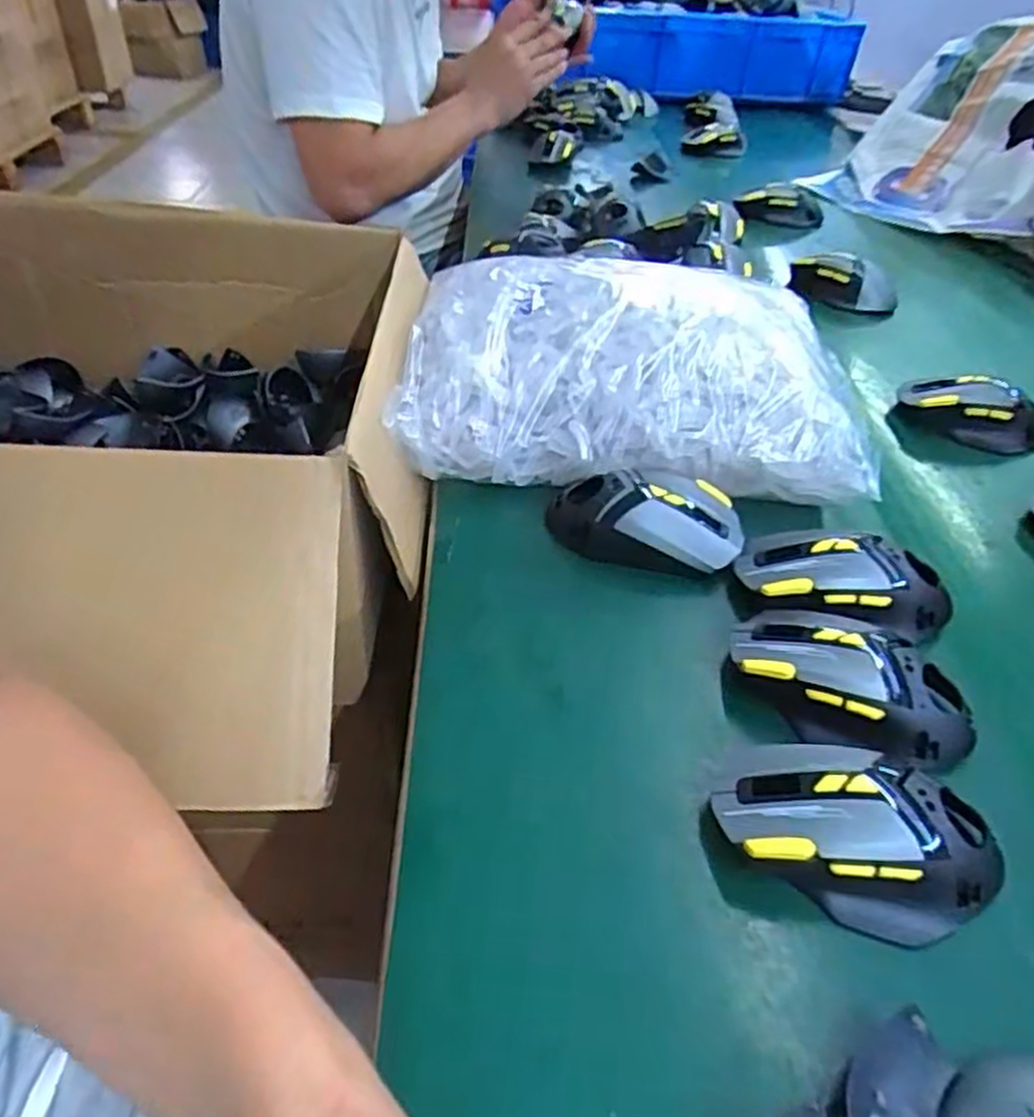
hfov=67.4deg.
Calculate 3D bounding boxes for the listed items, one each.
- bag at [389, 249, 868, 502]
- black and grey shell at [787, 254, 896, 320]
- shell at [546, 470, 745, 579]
[{"bbox_3d":[0.075,-0.133,0.563,0.302,0.098,0.219,4,42,0],"label":"bag"},{"bbox_3d":[0.336,-0.285,0.801,0.108,0.040,0.060,25,46,21],"label":"black and grey shell"},{"bbox_3d":[0.080,-0.025,0.483,0.115,0.042,0.062,16,43,12],"label":"shell"}]

